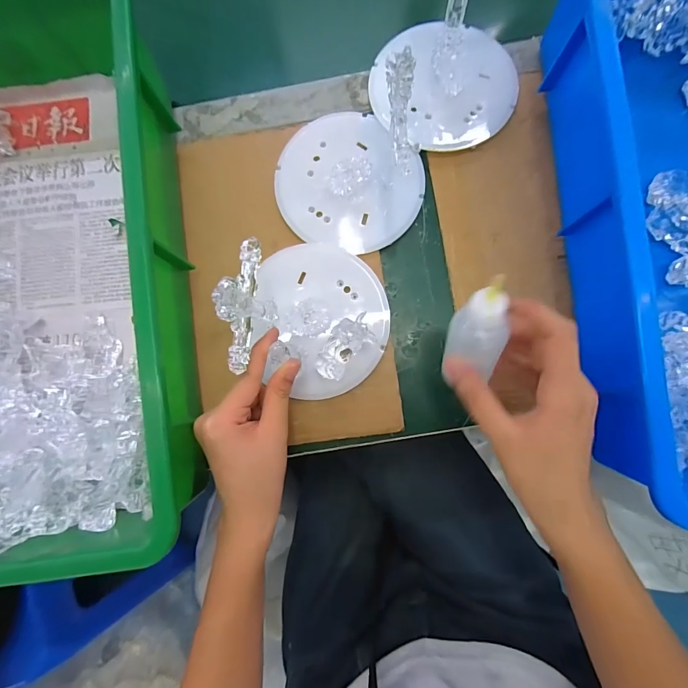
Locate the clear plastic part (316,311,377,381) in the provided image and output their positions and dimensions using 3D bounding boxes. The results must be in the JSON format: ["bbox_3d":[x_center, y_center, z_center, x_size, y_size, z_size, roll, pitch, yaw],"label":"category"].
[{"bbox_3d":[0.000,0.002,0.304,0.056,0.017,0.031,-43,83,-2],"label":"clear plastic part"}]

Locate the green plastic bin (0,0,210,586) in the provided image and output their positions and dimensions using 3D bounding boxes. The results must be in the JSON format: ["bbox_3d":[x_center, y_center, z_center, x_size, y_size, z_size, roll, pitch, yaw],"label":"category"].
[{"bbox_3d":[-0.258,-0.051,0.289,0.264,0.096,0.399,-8,83,2],"label":"green plastic bin"}]

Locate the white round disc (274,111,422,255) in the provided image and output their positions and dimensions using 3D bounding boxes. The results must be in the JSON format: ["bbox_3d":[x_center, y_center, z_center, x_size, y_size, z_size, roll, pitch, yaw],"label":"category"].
[{"bbox_3d":[0.005,-0.147,0.322,0.126,0.019,0.122,0,84,3],"label":"white round disc"}]

